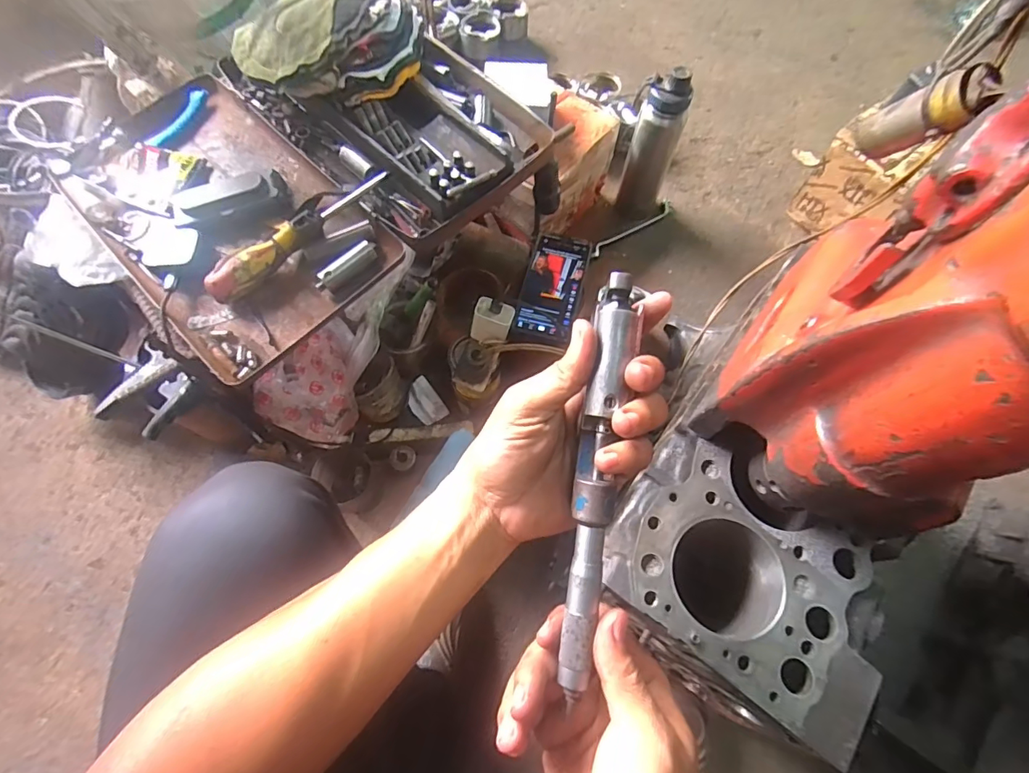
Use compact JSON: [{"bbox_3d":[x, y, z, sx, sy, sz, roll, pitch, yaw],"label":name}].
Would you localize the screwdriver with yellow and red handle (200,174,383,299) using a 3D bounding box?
[{"bbox_3d":[-0.203,-0.145,0.461,0.192,0.038,0.030,-38,73,-16],"label":"screwdriver with yellow and red handle"}]

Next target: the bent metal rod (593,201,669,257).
[{"bbox_3d":[0.229,-0.308,0.949,0.213,0.022,0.020,-35,72,-15],"label":"bent metal rod"}]

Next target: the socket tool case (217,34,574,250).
[{"bbox_3d":[-0.130,-0.302,0.526,0.311,0.040,0.210,43,72,15],"label":"socket tool case"}]

